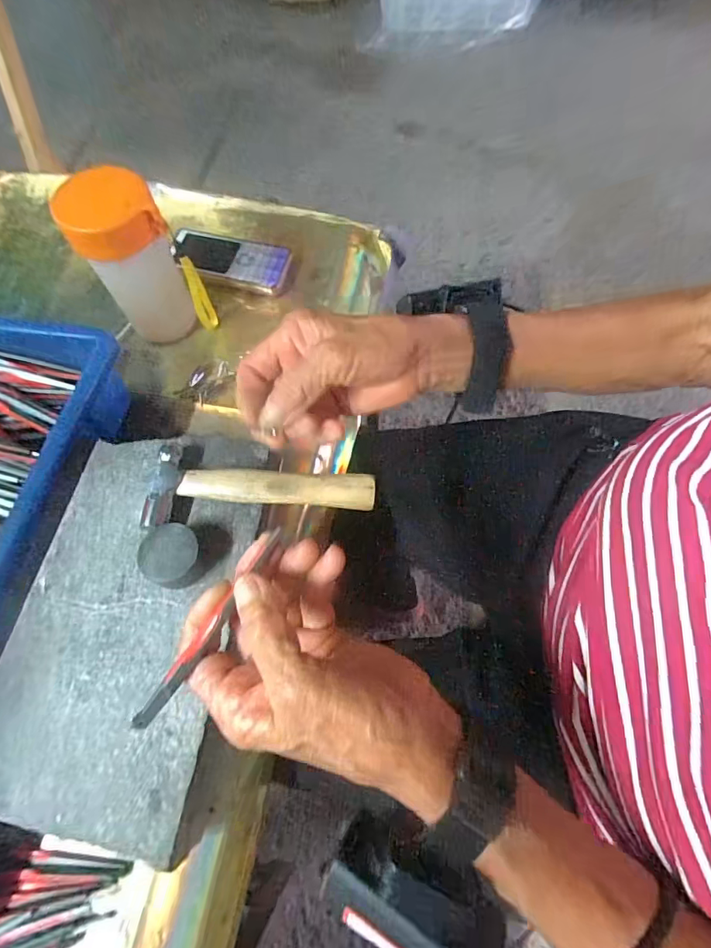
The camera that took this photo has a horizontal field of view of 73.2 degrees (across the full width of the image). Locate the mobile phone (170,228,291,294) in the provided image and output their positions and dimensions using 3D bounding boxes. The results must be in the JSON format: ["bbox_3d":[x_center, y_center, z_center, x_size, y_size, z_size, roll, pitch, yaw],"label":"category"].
[{"bbox_3d":[-0.128,-0.216,0.478,0.125,0.018,0.055,12,67,8],"label":"mobile phone"}]

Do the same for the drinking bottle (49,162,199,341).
[{"bbox_3d":[-0.185,-0.181,0.403,0.066,0.136,0.060,-25,67,-8],"label":"drinking bottle"}]

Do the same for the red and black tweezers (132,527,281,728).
[{"bbox_3d":[-0.063,0.067,0.212,0.009,0.008,0.101,32,79,16],"label":"red and black tweezers"}]

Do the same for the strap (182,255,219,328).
[{"bbox_3d":[-0.140,-0.160,0.431,0.016,0.073,0.010,-25,67,-8],"label":"strap"}]

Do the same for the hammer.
[{"bbox_3d":[-0.061,0.011,0.315,0.145,0.017,0.051,2,66,3],"label":"hammer"}]

